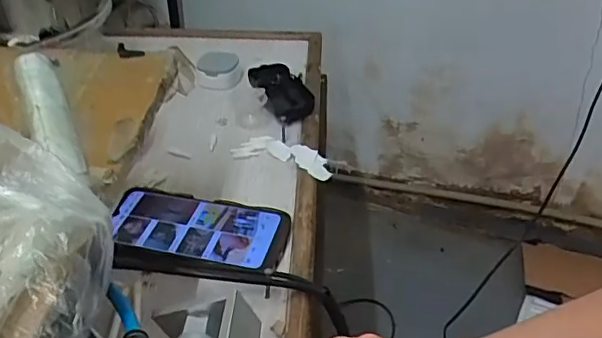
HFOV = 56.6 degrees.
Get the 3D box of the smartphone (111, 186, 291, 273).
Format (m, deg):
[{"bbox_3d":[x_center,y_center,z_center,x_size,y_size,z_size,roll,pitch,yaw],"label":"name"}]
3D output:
[{"bbox_3d":[-0.096,0.050,0.508,0.168,0.008,0.076,11,39,13],"label":"smartphone"}]

